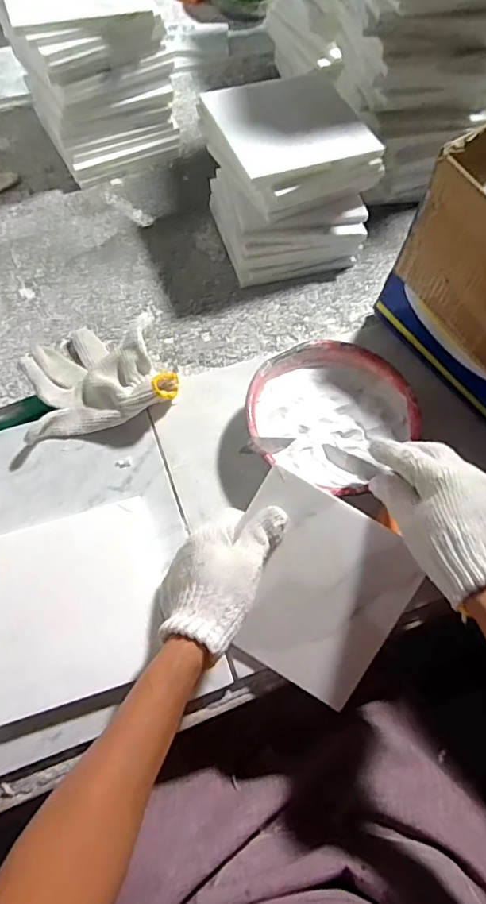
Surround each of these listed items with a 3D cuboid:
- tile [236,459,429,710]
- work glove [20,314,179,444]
[{"bbox_3d":[0.055,0.113,0.423,0.146,0.009,0.148,30,92,7],"label":"tile"},{"bbox_3d":[-0.155,-0.090,0.541,0.148,0.059,0.139,-14,68,-7],"label":"work glove"}]

